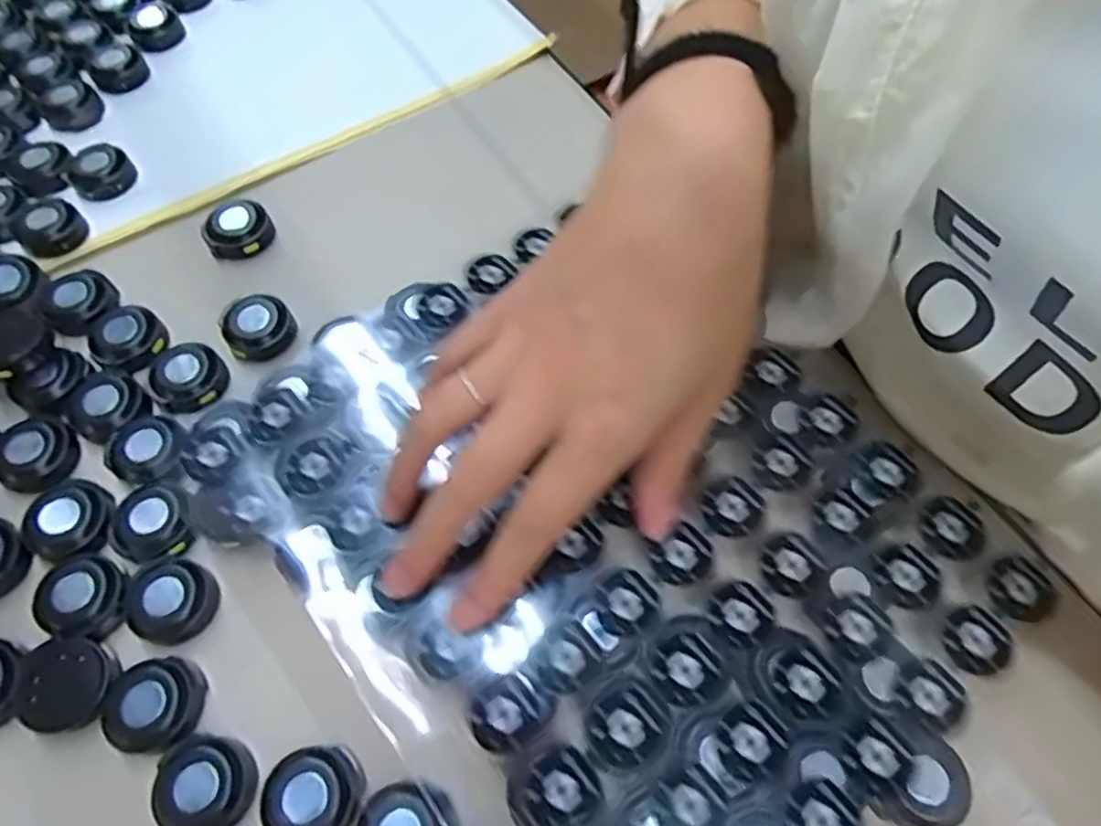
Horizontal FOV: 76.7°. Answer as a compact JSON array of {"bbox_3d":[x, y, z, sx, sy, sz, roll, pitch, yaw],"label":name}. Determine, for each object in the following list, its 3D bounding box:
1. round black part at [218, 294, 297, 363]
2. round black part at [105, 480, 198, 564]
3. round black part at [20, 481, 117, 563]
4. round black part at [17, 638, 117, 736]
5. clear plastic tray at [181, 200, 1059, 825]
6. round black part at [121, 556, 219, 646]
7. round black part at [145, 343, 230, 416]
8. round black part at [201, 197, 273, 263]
[{"bbox_3d":[-0.128,-0.038,0.304,0.029,0.010,0.027,0,62,0],"label":"round black part"},{"bbox_3d":[-0.152,0.043,0.262,0.029,0.009,0.030,0,62,0],"label":"round black part"},{"bbox_3d":[-0.184,0.042,0.263,0.032,0.010,0.027,-23,64,-12],"label":"round black part"},{"bbox_3d":[-0.163,0.093,0.235,0.029,0.006,0.029,0,62,0],"label":"round black part"},{"bbox_3d":[0.015,0.037,0.261,0.200,0.007,0.260,-41,69,-19],"label":"clear plastic tray"},{"bbox_3d":[-0.137,0.067,0.250,0.030,0.010,0.029,0,62,0],"label":"round black part"},{"bbox_3d":[-0.153,-0.015,0.292,0.030,0.009,0.029,0,62,0],"label":"round black part"},{"bbox_3d":[-0.149,-0.088,0.329,0.030,0.012,0.029,0,62,0],"label":"round black part"}]

